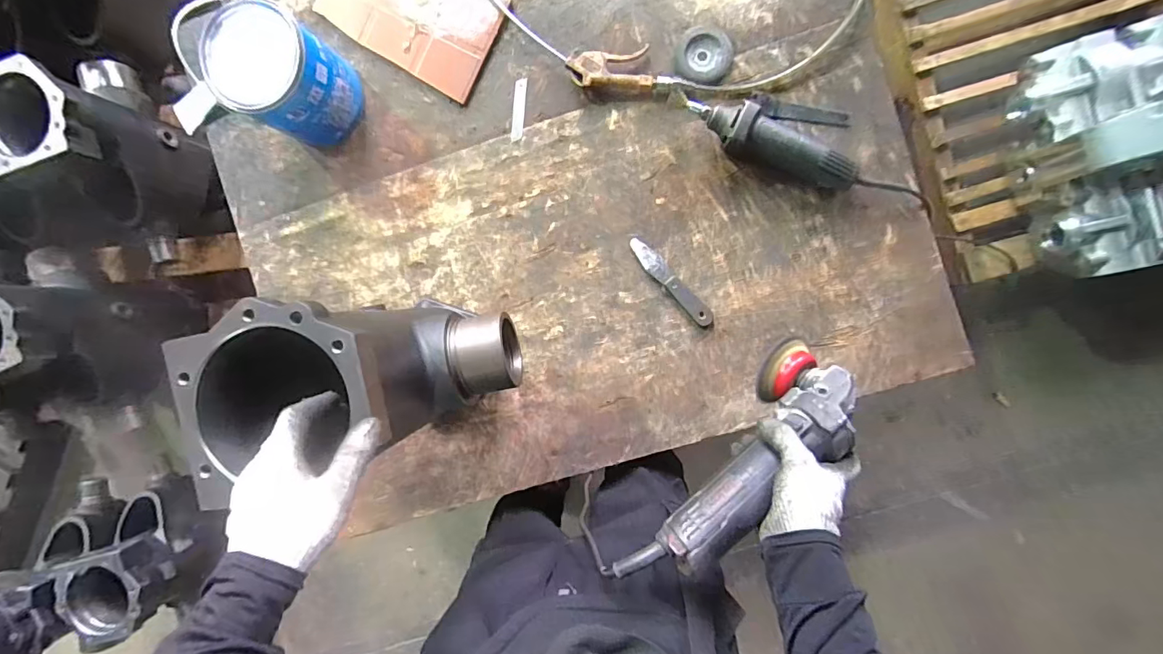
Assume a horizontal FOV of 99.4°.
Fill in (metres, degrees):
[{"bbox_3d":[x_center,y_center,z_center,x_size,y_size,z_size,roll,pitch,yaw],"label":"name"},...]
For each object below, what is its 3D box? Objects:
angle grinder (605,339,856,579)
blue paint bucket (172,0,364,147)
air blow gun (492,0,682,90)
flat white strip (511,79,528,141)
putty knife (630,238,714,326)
[{"bbox_3d":[0.169,0.140,0.497,0.082,0.092,0.317,46,70,2],"label":"angle grinder"},{"bbox_3d":[-0.449,-0.371,0.752,0.159,0.174,0.152,23,94,3],"label":"blue paint bucket"},{"bbox_3d":[-0.024,-0.452,0.786,0.376,0.028,0.095,28,94,3],"label":"air blow gun"},{"bbox_3d":[-0.103,-0.357,0.811,0.020,0.004,0.100,6,93,4],"label":"flat white strip"},{"bbox_3d":[0.146,-0.074,0.800,0.031,0.012,0.181,-43,89,5],"label":"putty knife"}]

